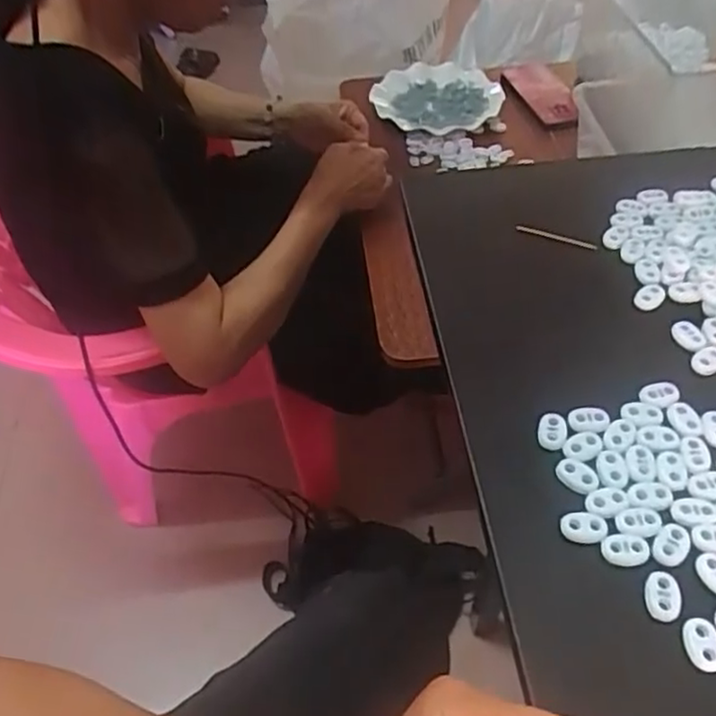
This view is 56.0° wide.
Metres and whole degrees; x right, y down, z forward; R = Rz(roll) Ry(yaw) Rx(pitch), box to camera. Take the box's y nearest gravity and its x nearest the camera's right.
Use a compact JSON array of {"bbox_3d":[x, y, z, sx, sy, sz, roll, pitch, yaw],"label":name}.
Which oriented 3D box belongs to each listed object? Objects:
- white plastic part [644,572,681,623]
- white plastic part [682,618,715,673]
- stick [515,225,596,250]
[{"bbox_3d":[0.143,0.111,0.314,0.015,0.004,0.021,11,53,12],"label":"white plastic part"},{"bbox_3d":[0.154,0.128,0.300,0.016,0.004,0.022,-2,51,2],"label":"white plastic part"},{"bbox_3d":[0.142,-0.087,0.483,0.057,0.004,0.005,20,56,16],"label":"stick"}]

